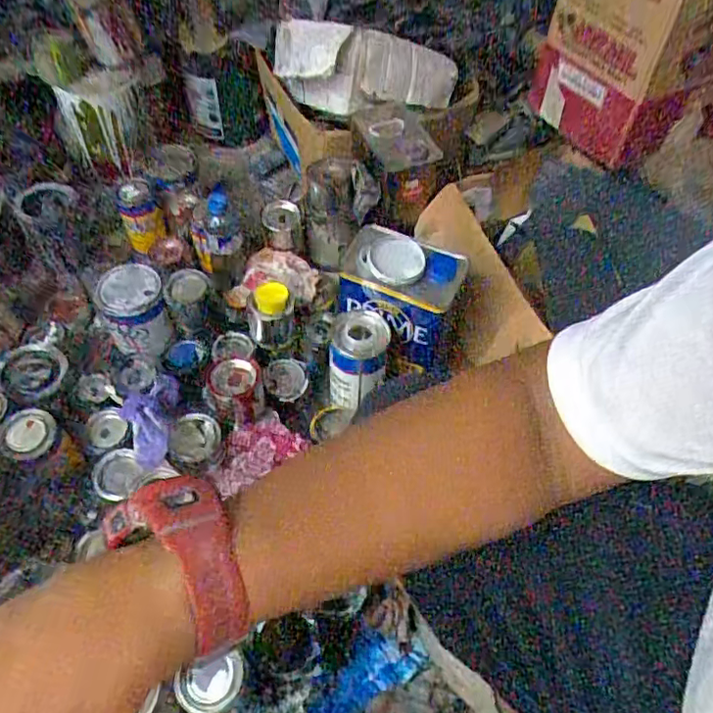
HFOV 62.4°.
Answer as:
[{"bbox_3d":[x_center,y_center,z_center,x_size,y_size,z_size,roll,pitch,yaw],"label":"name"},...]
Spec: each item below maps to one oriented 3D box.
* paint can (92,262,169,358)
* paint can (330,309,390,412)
[{"bbox_3d":[-0.349,-0.072,0.934,0.097,0.119,0.094,1,55,-1],"label":"paint can"},{"bbox_3d":[0.002,0.007,0.850,0.080,0.129,0.088,12,55,7],"label":"paint can"}]

